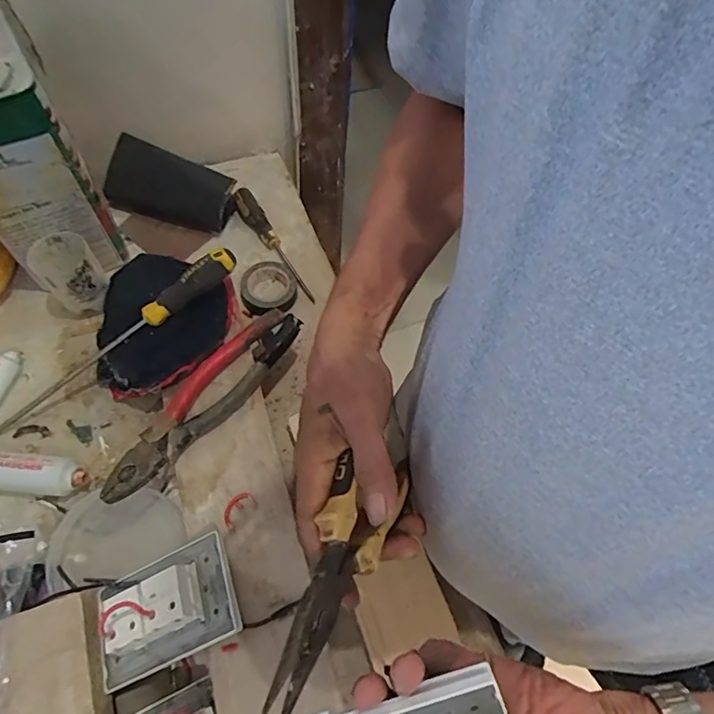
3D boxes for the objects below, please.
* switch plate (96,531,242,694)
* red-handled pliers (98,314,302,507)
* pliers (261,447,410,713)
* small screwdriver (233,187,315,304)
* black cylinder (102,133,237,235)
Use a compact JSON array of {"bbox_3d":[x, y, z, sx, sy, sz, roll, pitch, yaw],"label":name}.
[{"bbox_3d":[-0.156,0.194,0.392,0.120,0.040,0.079,-28,62,7],"label":"switch plate"},{"bbox_3d":[-0.141,0.037,0.477,0.055,0.015,0.229,37,66,15],"label":"red-handled pliers"},{"bbox_3d":[-0.011,0.121,0.307,0.048,0.031,0.164,23,47,8],"label":"pliers"},{"bbox_3d":[-0.104,-0.139,0.618,0.027,0.020,0.180,-28,67,-17],"label":"small screwdriver"},{"bbox_3d":[-0.232,-0.210,0.625,0.161,0.060,0.063,17,63,5],"label":"black cylinder"}]

